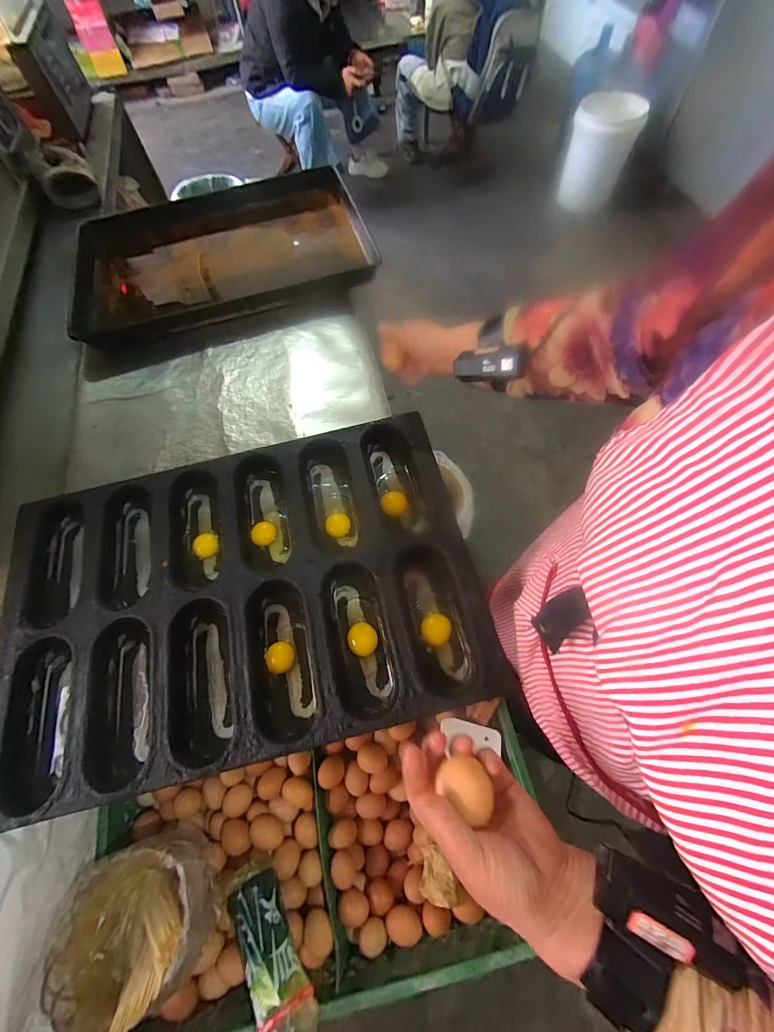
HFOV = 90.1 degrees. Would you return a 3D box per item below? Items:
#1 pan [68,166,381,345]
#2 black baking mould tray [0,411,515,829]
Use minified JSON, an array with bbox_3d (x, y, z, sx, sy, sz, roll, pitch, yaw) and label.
[{"bbox_3d":[-0.342,-0.566,0.848,0.579,0.096,0.409,-17,65,-4],"label":"pan"},{"bbox_3d":[-0.192,0.095,0.514,0.603,0.048,0.404,-14,65,-3],"label":"black baking mould tray"}]

